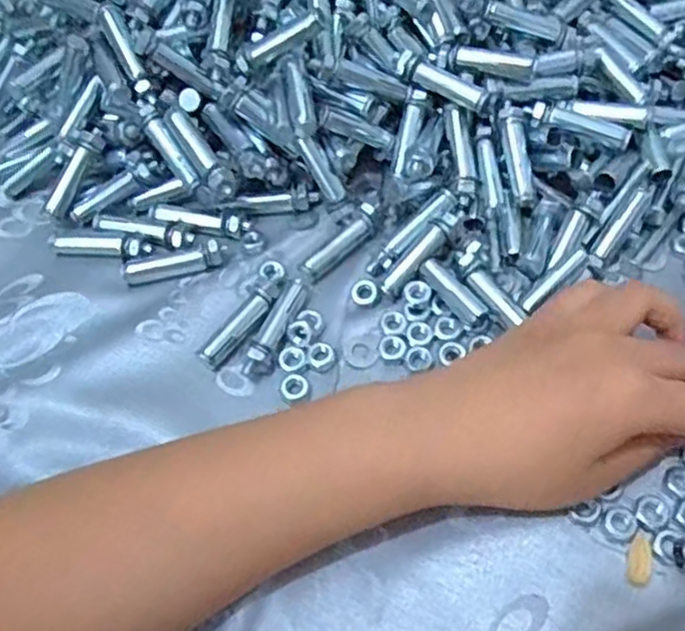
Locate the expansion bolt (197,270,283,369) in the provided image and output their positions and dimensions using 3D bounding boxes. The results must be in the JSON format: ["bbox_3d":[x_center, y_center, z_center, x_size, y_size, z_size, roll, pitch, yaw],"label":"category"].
[{"bbox_3d":[-0.047,0.001,0.341,0.014,0.009,0.059,29,65,20],"label":"expansion bolt"}]

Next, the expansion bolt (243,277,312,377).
[{"bbox_3d":[-0.031,0.003,0.336,0.012,0.014,0.055,17,61,15],"label":"expansion bolt"}]

